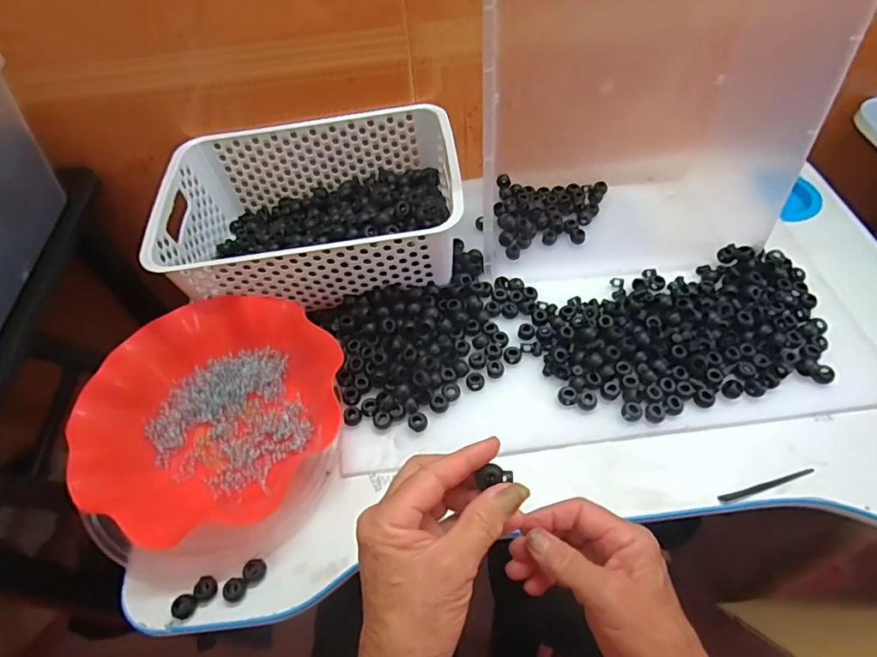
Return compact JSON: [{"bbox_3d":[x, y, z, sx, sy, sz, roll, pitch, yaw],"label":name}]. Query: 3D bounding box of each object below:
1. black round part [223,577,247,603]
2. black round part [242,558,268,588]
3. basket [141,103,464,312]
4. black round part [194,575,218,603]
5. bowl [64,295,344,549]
[{"bbox_3d":[-0.163,0.208,0.405,0.016,0.009,0.017,-2,55,3],"label":"black round part"},{"bbox_3d":[-0.150,0.198,0.414,0.018,0.009,0.019,-2,55,3],"label":"black round part"},{"bbox_3d":[-0.133,-0.129,0.561,0.300,0.105,0.198,-7,55,-1],"label":"basket"},{"bbox_3d":[-0.186,0.208,0.406,0.016,0.007,0.019,-8,55,-1],"label":"black round part"},{"bbox_3d":[-0.201,0.077,0.462,0.212,0.061,0.227,30,63,23],"label":"bowl"}]

